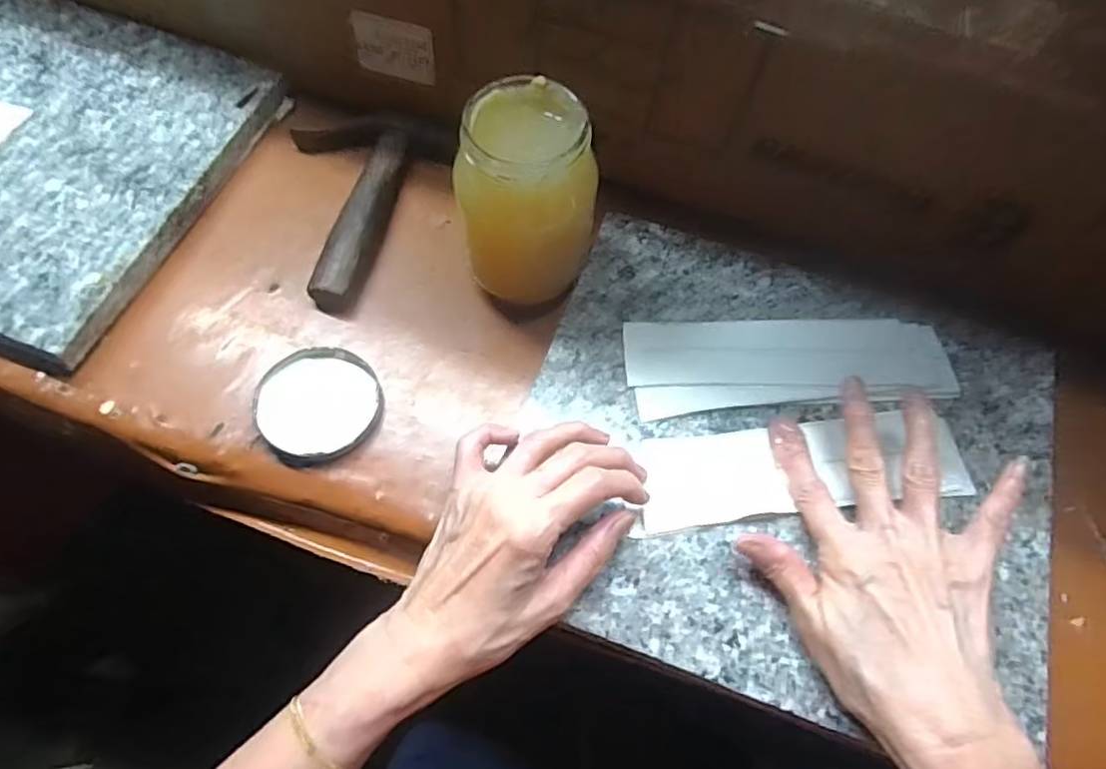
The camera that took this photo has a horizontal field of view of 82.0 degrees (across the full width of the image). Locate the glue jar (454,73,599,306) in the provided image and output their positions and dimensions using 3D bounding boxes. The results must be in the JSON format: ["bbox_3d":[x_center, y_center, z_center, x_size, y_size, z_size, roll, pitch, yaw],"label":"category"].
[{"bbox_3d":[-0.013,-0.106,0.383,0.073,0.124,0.070,1,65,-3],"label":"glue jar"}]

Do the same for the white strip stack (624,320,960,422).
[{"bbox_3d":[0.146,-0.016,0.396,0.198,0.006,0.062,-4,67,-5],"label":"white strip stack"}]

